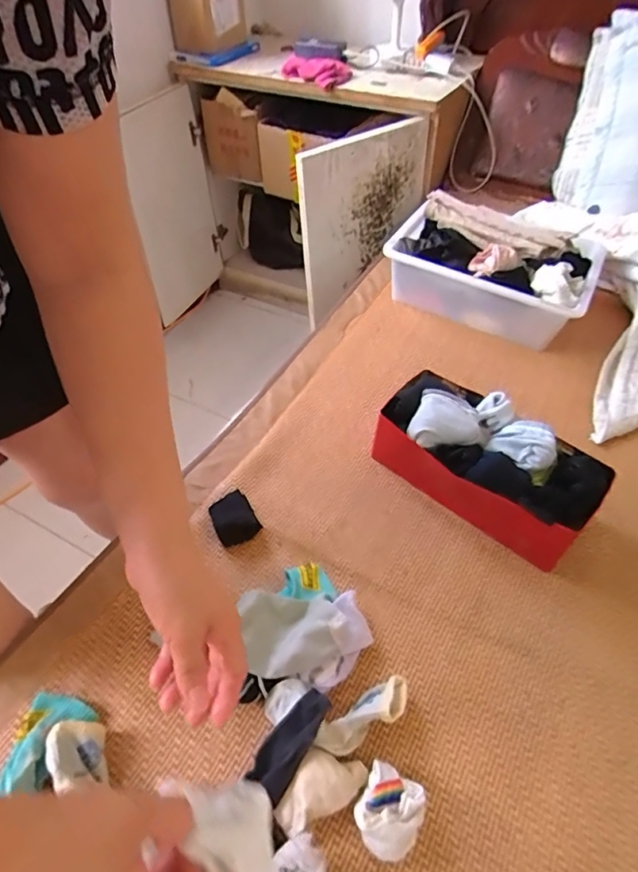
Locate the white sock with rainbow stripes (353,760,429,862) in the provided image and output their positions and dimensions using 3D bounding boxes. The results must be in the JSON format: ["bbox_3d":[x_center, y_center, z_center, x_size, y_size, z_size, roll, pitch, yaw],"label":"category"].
[{"bbox_3d":[0.061,0.335,0.437,0.053,0.039,0.062,27,55,19],"label":"white sock with rainbow stripes"}]

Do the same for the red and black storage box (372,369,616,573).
[{"bbox_3d":[0.222,0.030,0.668,0.284,0.099,0.146,32,57,23],"label":"red and black storage box"}]

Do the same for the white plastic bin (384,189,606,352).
[{"bbox_3d":[0.317,-0.306,0.938,0.355,0.154,0.270,27,55,20],"label":"white plastic bin"}]

